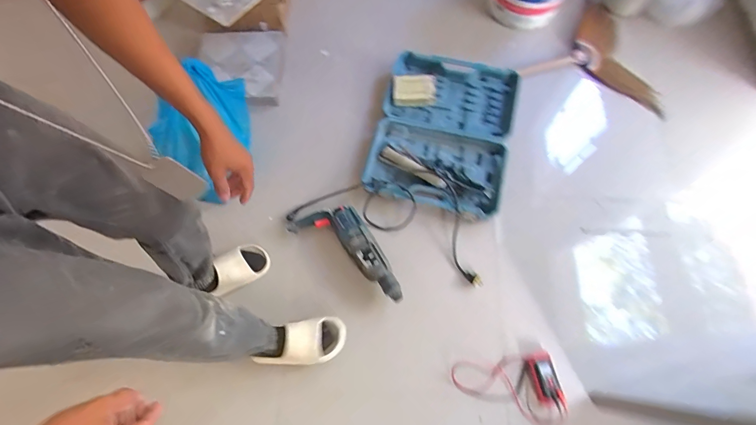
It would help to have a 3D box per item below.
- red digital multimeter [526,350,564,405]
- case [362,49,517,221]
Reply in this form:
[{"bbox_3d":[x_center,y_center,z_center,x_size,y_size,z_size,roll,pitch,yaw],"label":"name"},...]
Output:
[{"bbox_3d":[0.427,0.429,0.955,0.066,0.028,0.121,-12,68,-3],"label":"red digital multimeter"},{"bbox_3d":[0.216,-0.279,1.256,0.440,0.092,0.570,15,69,8],"label":"case"}]

